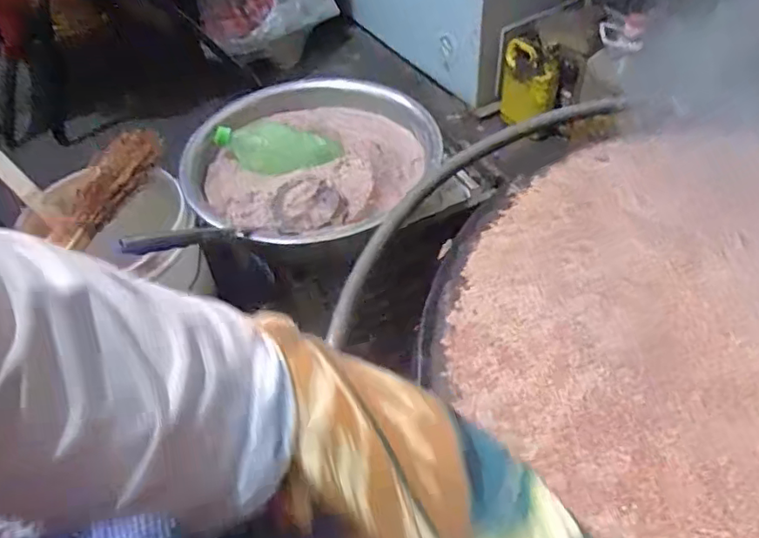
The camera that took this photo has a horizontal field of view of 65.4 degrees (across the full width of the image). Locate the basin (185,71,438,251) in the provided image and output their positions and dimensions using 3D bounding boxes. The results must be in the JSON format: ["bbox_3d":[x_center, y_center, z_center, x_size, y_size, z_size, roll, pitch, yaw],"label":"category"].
[{"bbox_3d":[-0.117,-0.195,1.021,0.437,0.086,0.437,-3,48,3],"label":"basin"}]

